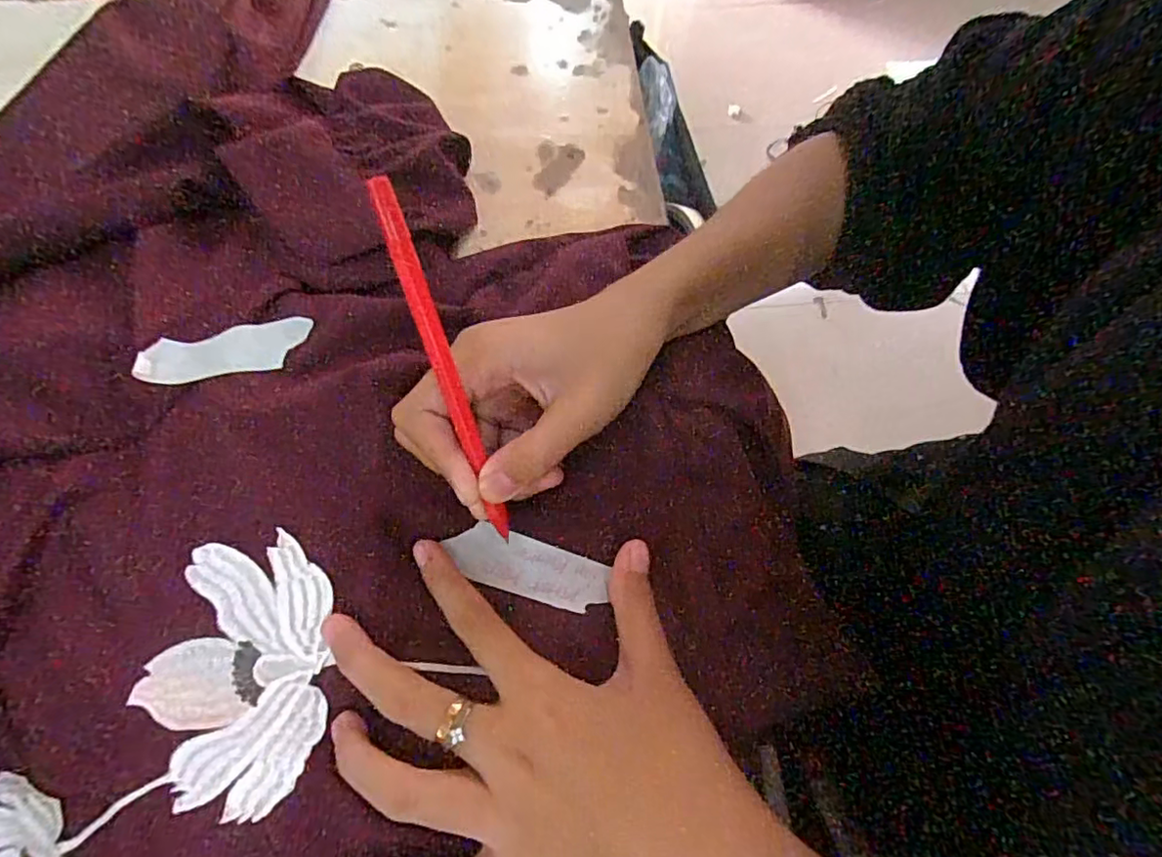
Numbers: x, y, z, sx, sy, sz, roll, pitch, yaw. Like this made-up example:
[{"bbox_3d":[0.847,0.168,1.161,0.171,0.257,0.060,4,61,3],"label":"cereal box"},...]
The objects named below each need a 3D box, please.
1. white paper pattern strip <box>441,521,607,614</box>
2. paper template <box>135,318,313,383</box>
[{"bbox_3d":[-0.022,0.057,0.248,0.066,0.004,0.023,19,75,3],"label":"white paper pattern strip"},{"bbox_3d":[-0.154,-0.036,0.263,0.067,0.011,0.023,-11,71,-9],"label":"paper template"}]

